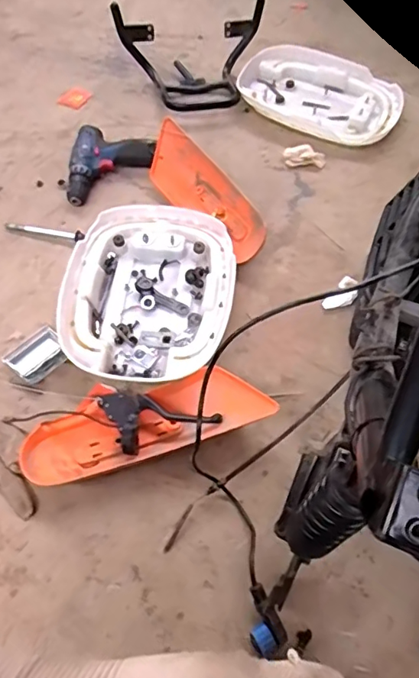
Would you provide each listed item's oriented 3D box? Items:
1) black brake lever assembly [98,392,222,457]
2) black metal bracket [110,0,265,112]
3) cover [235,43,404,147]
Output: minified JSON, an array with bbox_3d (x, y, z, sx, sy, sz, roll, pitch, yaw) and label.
[{"bbox_3d":[-0.072,0.107,0.754,0.156,0.043,0.094,-16,57,-14],"label":"black brake lever assembly"},{"bbox_3d":[-0.037,-0.667,1.219,0.352,0.156,0.242,-9,56,-9],"label":"black metal bracket"},{"bbox_3d":[0.267,-0.595,1.261,0.386,0.050,0.308,33,60,19],"label":"cover"}]

